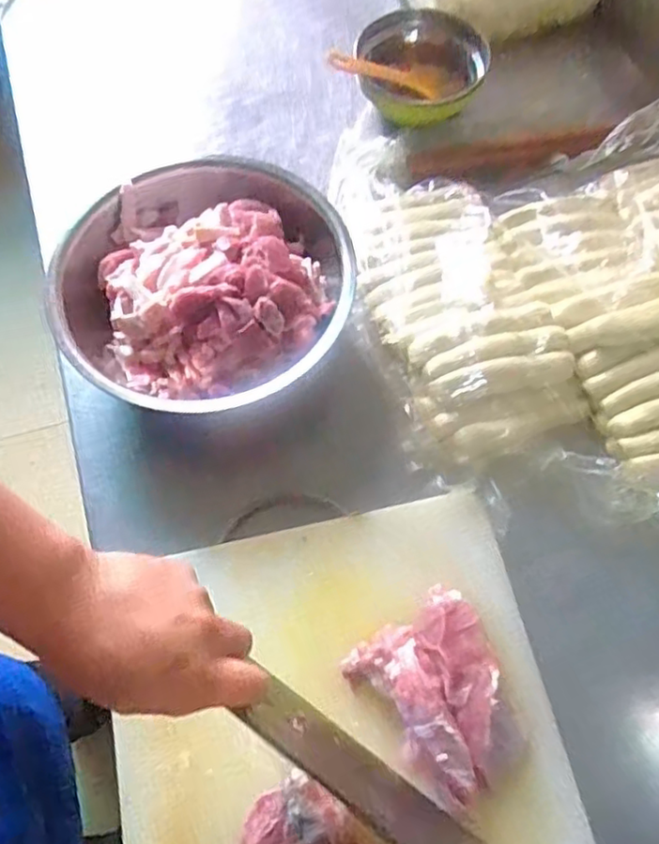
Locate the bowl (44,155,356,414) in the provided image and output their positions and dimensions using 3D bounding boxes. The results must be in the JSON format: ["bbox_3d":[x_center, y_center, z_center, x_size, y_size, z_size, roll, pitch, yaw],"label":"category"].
[{"bbox_3d":[-0.109,-0.118,0.575,0.249,0.108,0.245,0,68,0],"label":"bowl"}]

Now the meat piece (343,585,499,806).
[{"bbox_3d":[0.085,0.192,0.457,0.100,0.039,0.124,-33,71,-13],"label":"meat piece"}]

